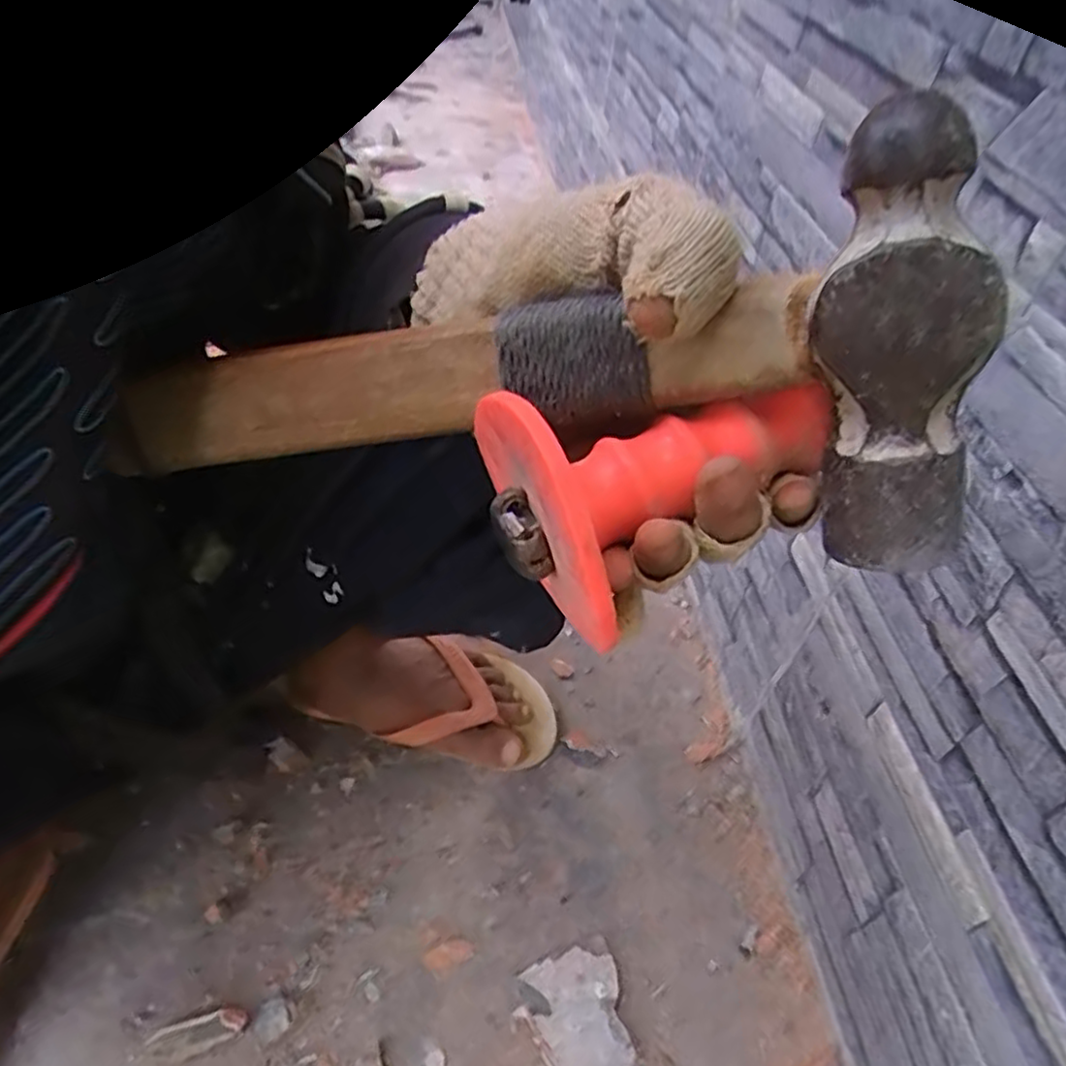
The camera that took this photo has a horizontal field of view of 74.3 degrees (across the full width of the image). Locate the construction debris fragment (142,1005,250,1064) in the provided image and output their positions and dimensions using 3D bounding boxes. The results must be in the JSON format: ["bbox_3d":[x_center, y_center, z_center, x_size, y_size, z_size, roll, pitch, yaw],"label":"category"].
[{"bbox_3d":[-0.199,0.299,0.419,0.052,0.014,0.018,-14,50,-18],"label":"construction debris fragment"}]

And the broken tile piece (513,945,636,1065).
[{"bbox_3d":[0.033,0.303,0.438,0.063,0.014,0.084,-30,56,-29],"label":"broken tile piece"}]

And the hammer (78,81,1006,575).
[{"bbox_3d":[-0.021,-0.042,0.216,0.272,0.097,0.045,1,43,23],"label":"hammer"}]

